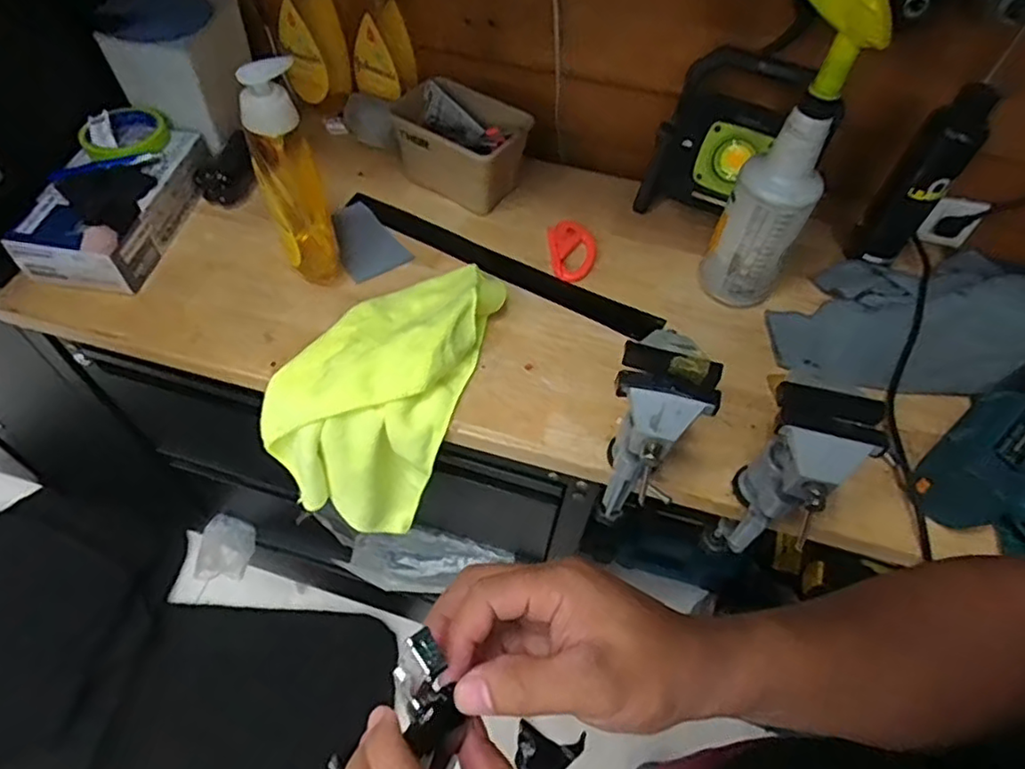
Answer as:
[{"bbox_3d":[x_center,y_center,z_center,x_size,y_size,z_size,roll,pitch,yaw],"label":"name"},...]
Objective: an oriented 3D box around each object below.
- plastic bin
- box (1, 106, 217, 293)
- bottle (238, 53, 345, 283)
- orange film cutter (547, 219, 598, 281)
[{"bbox_3d":[-0.074,-0.309,0.806,0.178,0.094,0.097,31,59,17],"label":"plastic bin"},{"bbox_3d":[-0.457,-0.222,0.720,0.129,0.076,0.234,4,55,0],"label":"box"},{"bbox_3d":[-0.229,-0.207,0.642,0.062,0.229,0.067,-20,59,-16],"label":"bottle"},{"bbox_3d":[0.076,-0.169,0.772,0.058,0.018,0.092,-3,56,-6],"label":"orange film cutter"}]

